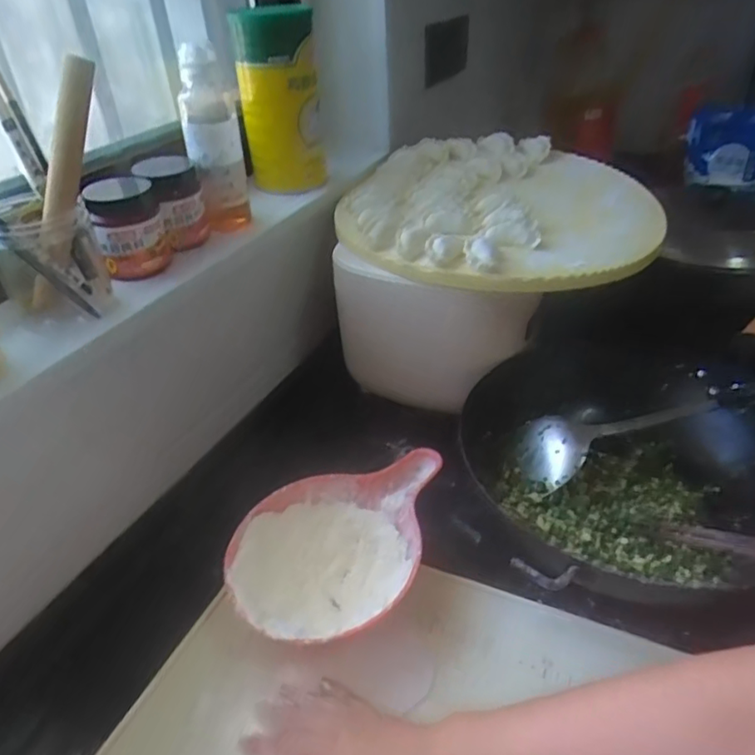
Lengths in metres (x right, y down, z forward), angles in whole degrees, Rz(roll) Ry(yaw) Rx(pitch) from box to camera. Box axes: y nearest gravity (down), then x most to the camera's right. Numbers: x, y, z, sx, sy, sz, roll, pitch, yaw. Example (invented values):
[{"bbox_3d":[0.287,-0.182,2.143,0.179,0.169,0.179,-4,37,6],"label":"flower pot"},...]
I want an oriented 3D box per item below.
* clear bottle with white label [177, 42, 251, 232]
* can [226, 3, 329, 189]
[{"bbox_3d":[-0.179,-0.260,0.672,0.059,0.179,0.062,-12,33,-11],"label":"clear bottle with white label"},{"bbox_3d":[-0.120,-0.338,0.758,0.097,0.213,0.083,-9,33,-7],"label":"can"}]

